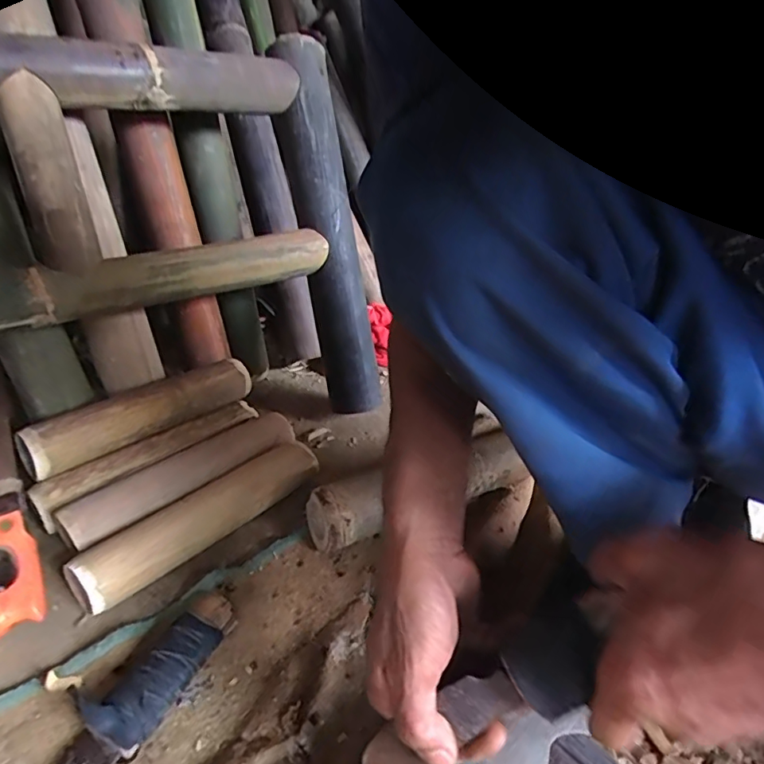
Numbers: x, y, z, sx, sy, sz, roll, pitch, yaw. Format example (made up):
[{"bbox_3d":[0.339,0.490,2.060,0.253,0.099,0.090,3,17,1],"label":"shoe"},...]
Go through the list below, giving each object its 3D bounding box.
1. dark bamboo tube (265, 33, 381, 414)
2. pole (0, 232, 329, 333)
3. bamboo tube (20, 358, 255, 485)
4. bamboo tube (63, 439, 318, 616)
[{"bbox_3d":[-0.077,-0.202,0.732,0.078,0.493,0.060,-15,14,-29],"label":"dark bamboo tube"},{"bbox_3d":[-0.320,-0.099,0.563,0.602,0.060,0.047,-20,37,-34],"label":"pole"},{"bbox_3d":[-0.282,0.034,0.632,0.048,0.061,0.258,27,37,36],"label":"bamboo tube"},{"bbox_3d":[-0.185,0.143,0.563,0.053,0.052,0.265,26,37,34],"label":"bamboo tube"}]

